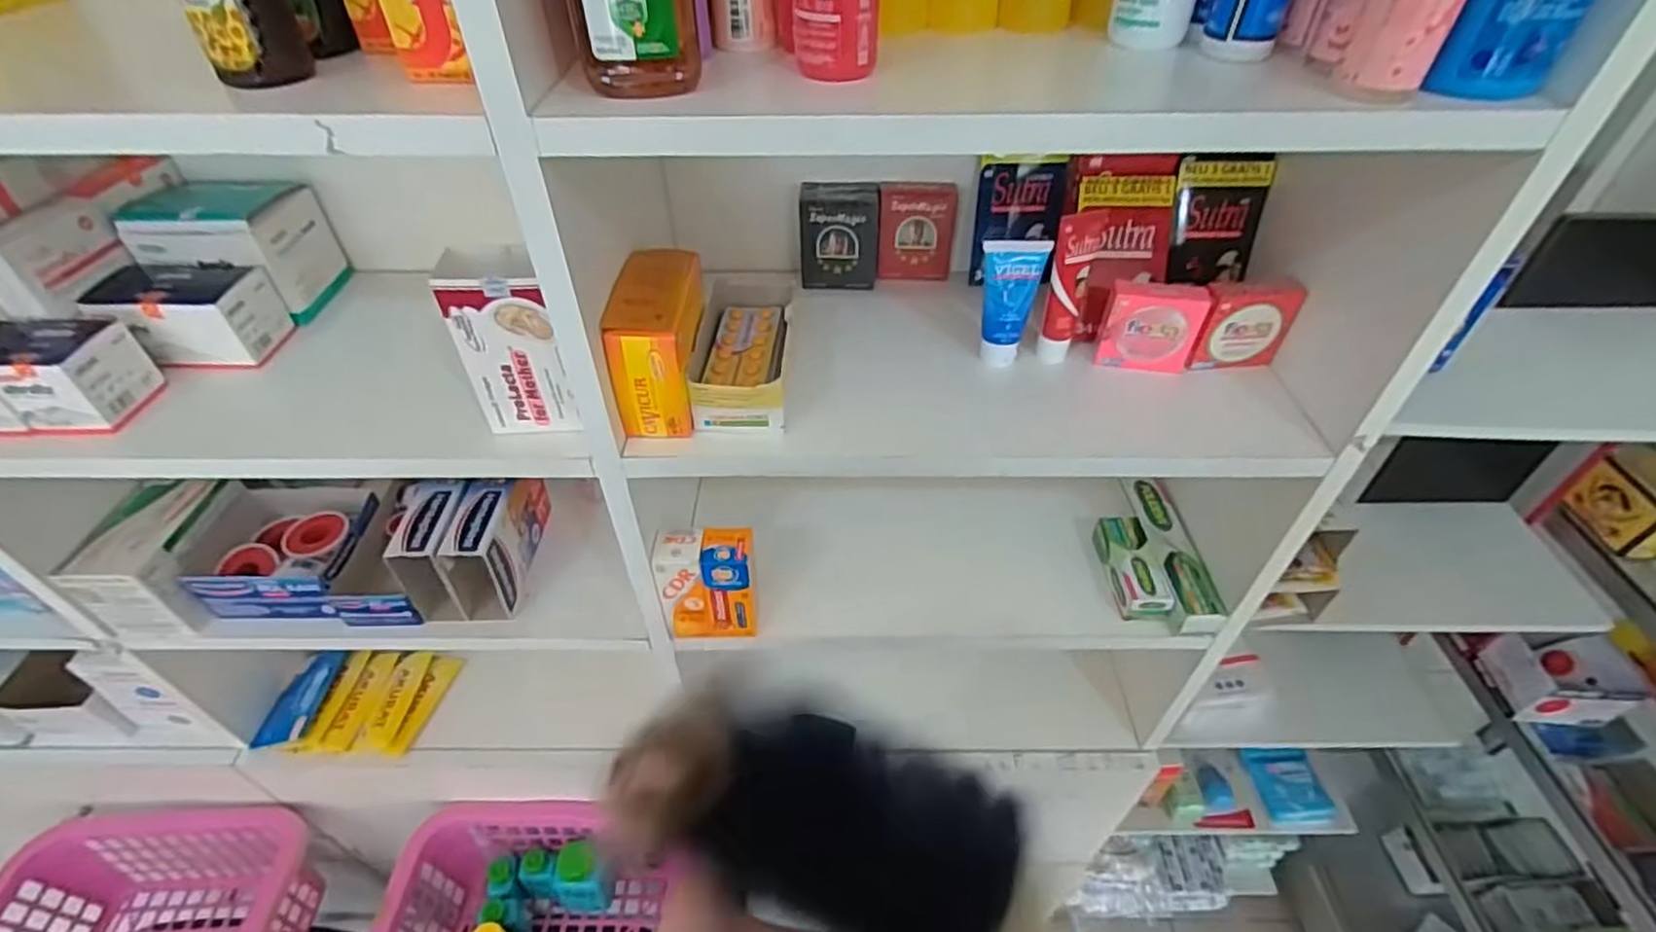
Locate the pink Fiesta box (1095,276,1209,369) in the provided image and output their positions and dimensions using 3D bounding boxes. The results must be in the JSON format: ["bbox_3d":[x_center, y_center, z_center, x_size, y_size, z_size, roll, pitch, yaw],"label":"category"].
[{"bbox_3d":[0.241,-0.104,0.532,0.067,0.067,0.018,6,41,10],"label":"pink Fiesta box"}]

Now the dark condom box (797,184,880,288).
[{"bbox_3d":[0.011,-0.201,0.622,0.066,0.083,0.040,2,43,3],"label":"dark condom box"}]

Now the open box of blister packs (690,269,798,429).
[{"bbox_3d":[-0.062,-0.091,0.532,0.071,0.046,0.147,1,43,1],"label":"open box of blister packs"}]

